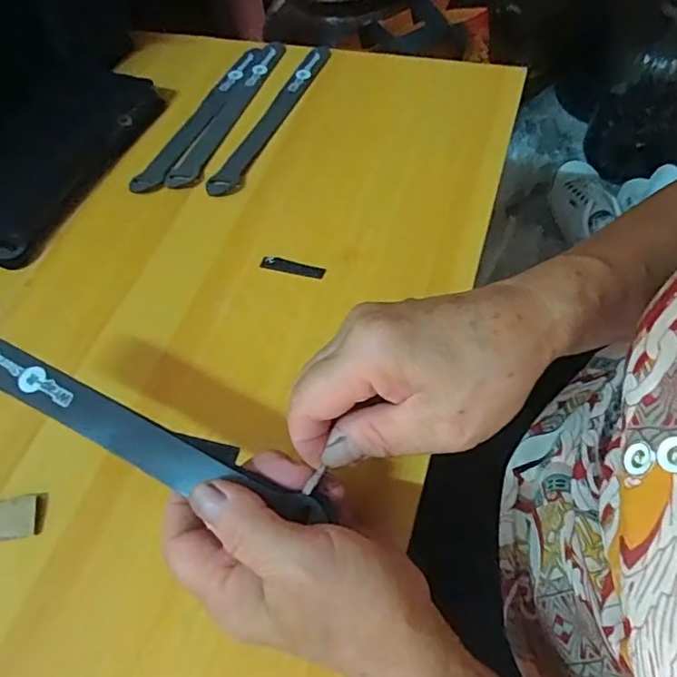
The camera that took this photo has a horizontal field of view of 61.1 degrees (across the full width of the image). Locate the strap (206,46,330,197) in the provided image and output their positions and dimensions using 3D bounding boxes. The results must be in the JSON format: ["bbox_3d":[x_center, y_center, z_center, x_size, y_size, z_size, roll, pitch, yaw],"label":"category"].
[{"bbox_3d":[-0.051,-0.183,0.467,0.023,0.004,0.196,17,61,17],"label":"strap"}]

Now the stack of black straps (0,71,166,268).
[{"bbox_3d":[-0.216,-0.142,0.436,0.074,0.022,0.195,18,62,18],"label":"stack of black straps"}]

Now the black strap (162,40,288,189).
[{"bbox_3d":[-0.088,-0.192,0.479,0.025,0.004,0.195,14,61,16],"label":"black strap"}]

